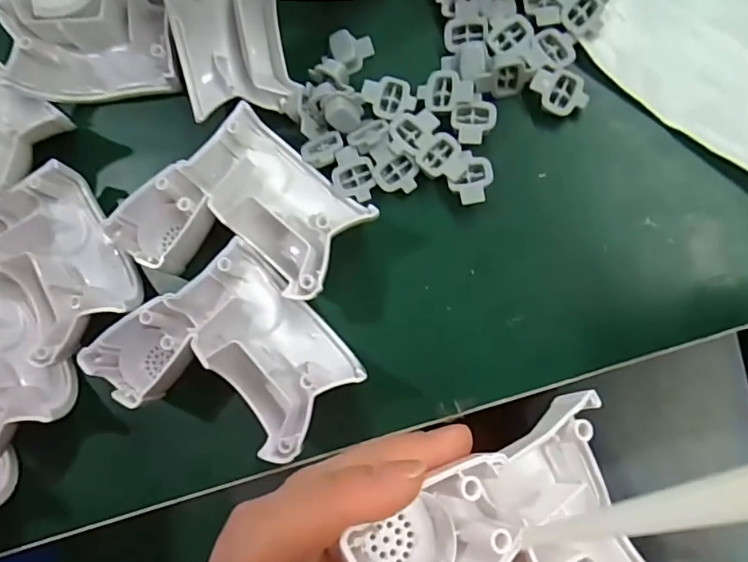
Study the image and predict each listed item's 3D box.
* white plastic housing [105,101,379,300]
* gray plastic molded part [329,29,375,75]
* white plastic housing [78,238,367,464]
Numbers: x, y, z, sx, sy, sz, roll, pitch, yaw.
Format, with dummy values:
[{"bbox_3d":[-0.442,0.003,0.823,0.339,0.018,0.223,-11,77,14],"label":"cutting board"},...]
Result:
[{"bbox_3d":[-0.063,-0.028,0.253,0.099,0.029,0.088,38,89,10],"label":"white plastic housing"},{"bbox_3d":[-0.011,-0.122,0.280,0.021,0.009,0.021,-1,83,8],"label":"gray plastic molded part"},{"bbox_3d":[-0.069,0.039,0.247,0.090,0.033,0.097,-44,80,1],"label":"white plastic housing"}]

